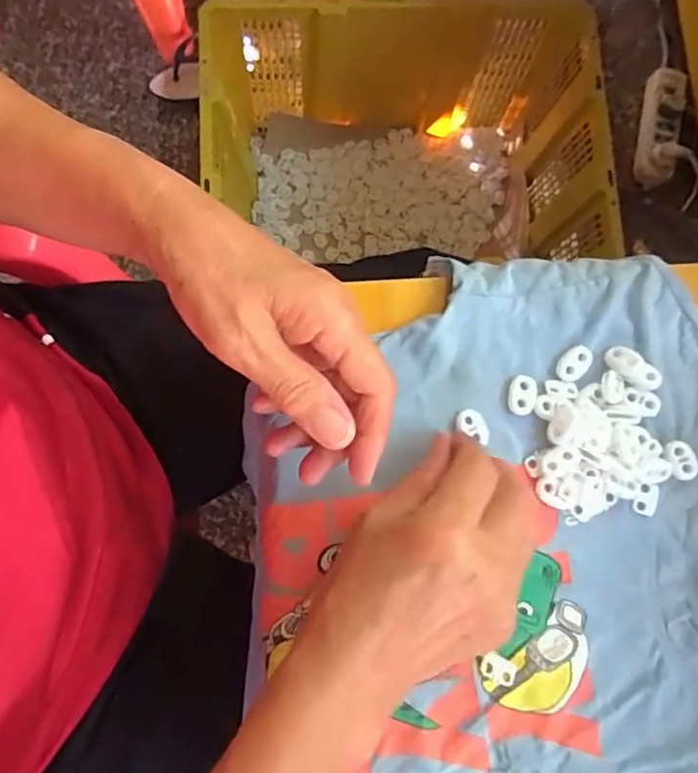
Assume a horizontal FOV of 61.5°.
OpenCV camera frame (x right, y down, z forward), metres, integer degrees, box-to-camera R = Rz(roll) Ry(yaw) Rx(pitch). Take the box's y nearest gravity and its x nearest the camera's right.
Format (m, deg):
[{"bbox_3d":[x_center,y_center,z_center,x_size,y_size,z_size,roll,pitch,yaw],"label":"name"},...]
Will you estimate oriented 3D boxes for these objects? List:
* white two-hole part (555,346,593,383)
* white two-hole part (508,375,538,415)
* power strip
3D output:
[{"bbox_3d":[0.131,-0.013,0.340,0.023,0.005,0.016,-43,86,-7],"label":"white two-hole part"},{"bbox_3d":[0.100,0.005,0.337,0.017,0.005,0.022,20,82,0],"label":"white two-hole part"},{"bbox_3d":[0.502,-0.418,0.949,0.056,0.050,0.189,11,78,1],"label":"power strip"}]

